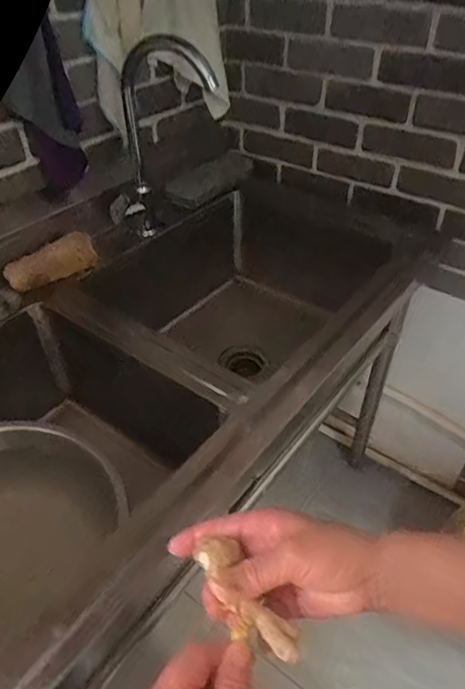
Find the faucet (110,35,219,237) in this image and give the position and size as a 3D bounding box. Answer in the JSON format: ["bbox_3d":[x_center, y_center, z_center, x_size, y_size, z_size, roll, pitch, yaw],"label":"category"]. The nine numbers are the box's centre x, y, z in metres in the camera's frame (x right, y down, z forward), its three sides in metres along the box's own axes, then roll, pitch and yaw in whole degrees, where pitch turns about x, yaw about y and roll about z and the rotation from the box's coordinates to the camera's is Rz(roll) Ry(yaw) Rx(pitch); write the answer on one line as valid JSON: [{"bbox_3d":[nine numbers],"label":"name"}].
[{"bbox_3d":[-0.142,-0.371,0.961,0.204,0.342,0.093,15,43,16],"label":"faucet"}]

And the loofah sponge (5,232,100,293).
[{"bbox_3d":[-0.325,-0.154,0.913,0.173,0.051,0.057,-31,50,-31],"label":"loofah sponge"}]

